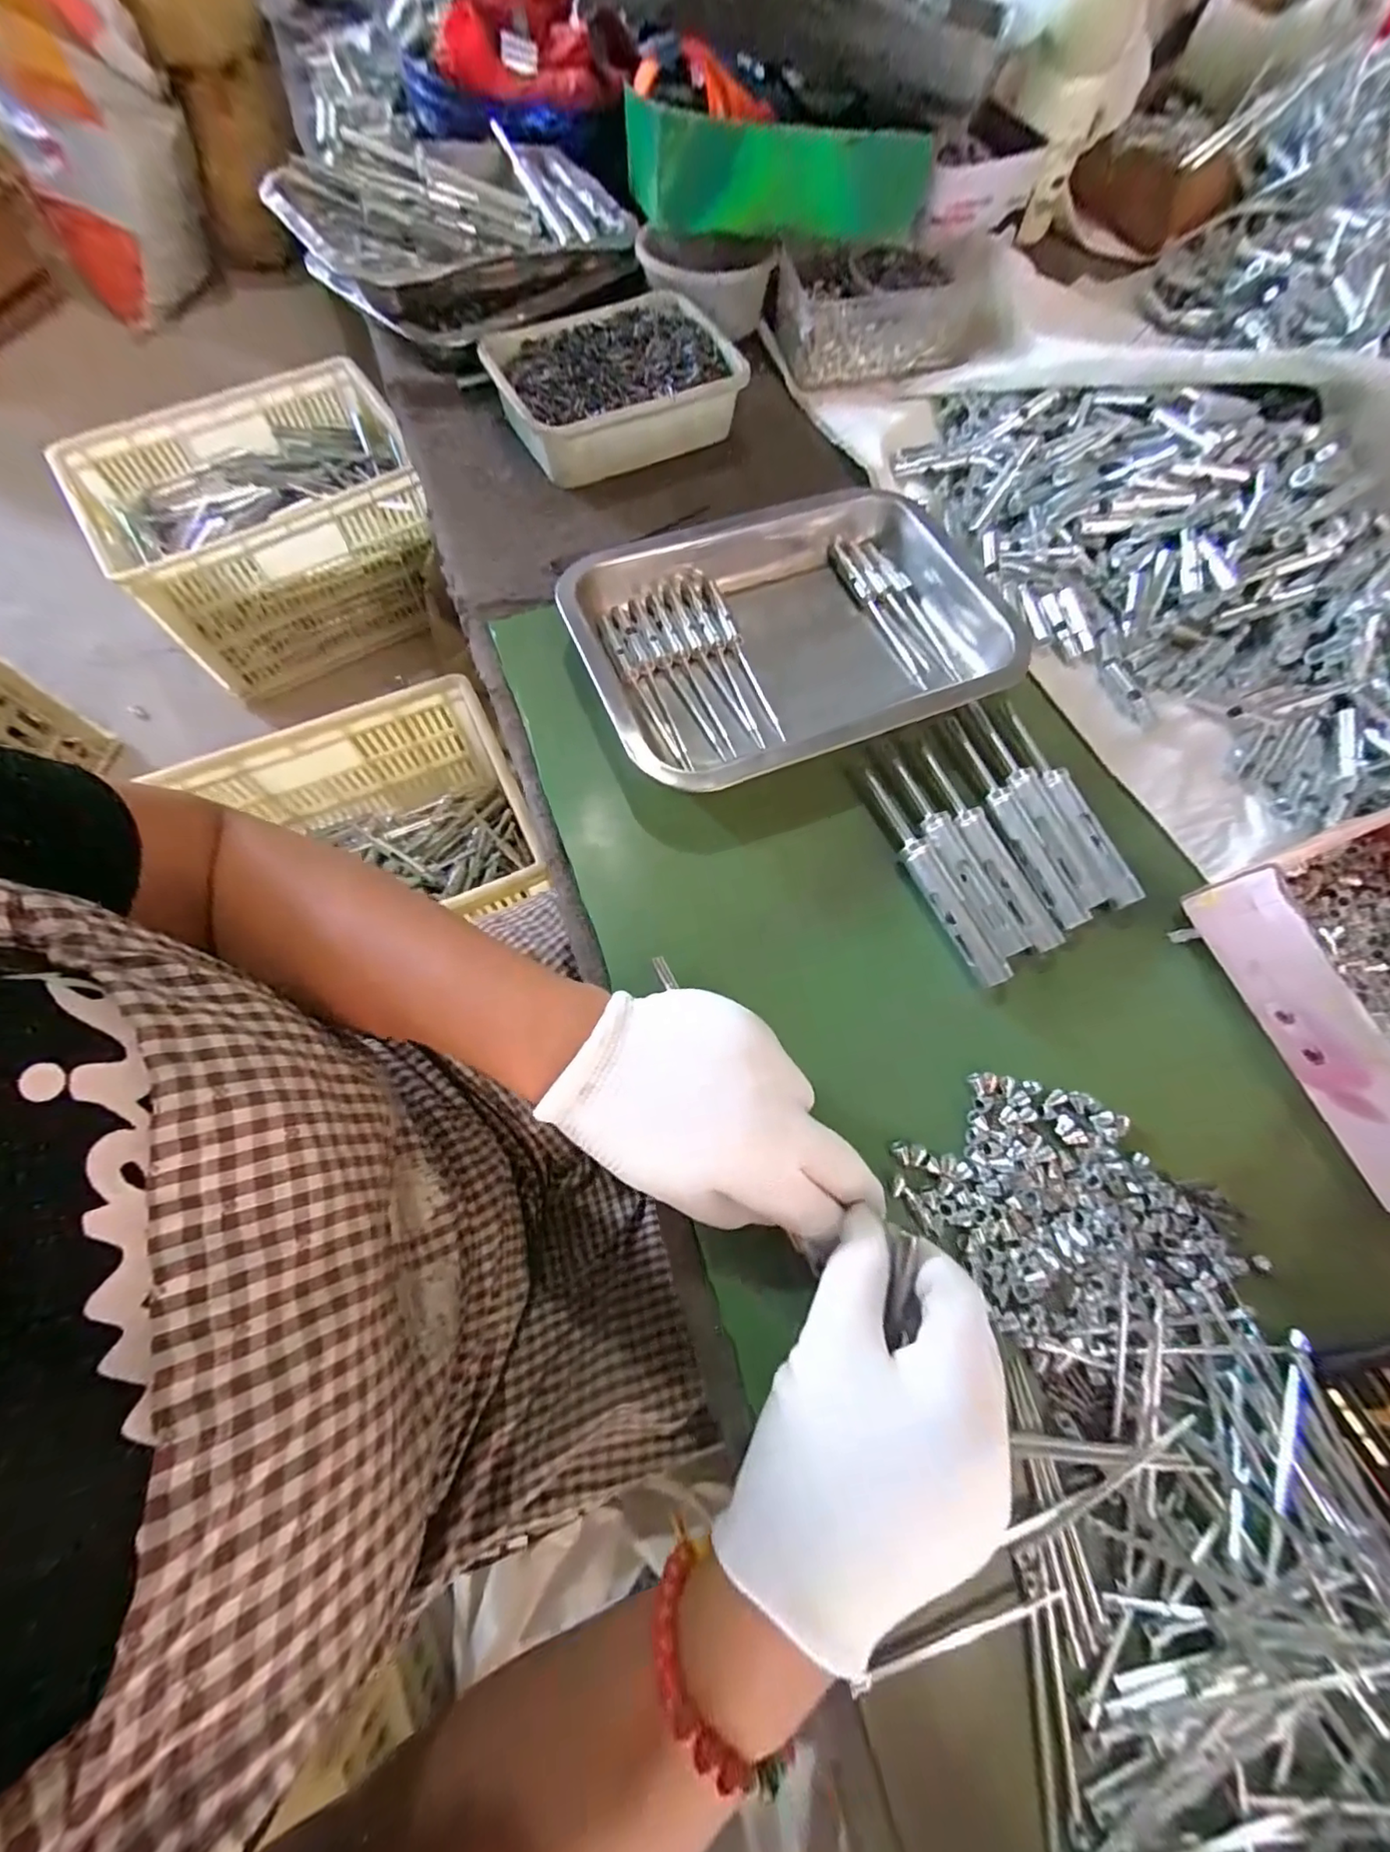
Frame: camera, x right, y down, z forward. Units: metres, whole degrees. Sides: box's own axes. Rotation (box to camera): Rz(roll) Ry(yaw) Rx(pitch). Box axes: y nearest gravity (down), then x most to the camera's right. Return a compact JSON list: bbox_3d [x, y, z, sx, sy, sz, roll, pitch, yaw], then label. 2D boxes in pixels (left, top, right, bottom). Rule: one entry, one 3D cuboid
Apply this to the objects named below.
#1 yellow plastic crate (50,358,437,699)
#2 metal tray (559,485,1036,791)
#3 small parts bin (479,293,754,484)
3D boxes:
[{"bbox_3d":[-0.658,-0.634,0.981,0.458,0.252,0.265,-31,74,-12],"label":"yellow plastic crate"},{"bbox_3d":[0.068,-0.186,0.382,0.275,0.047,0.191,-21,73,-9],"label":"metal tray"},{"bbox_3d":[-0.062,-0.416,0.454,0.179,0.046,0.135,-22,73,-10],"label":"small parts bin"}]

